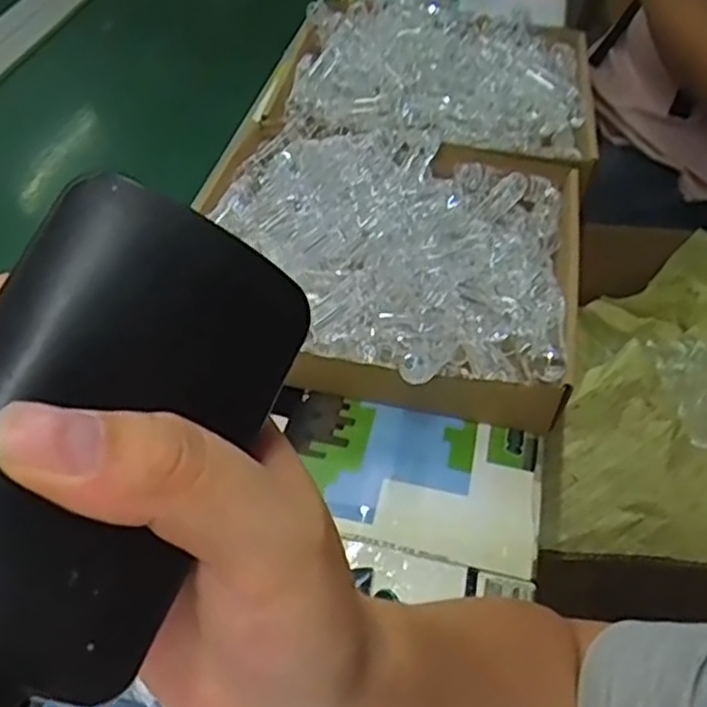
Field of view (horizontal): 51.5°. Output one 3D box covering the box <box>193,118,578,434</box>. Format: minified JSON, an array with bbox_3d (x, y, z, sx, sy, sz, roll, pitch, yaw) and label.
[{"bbox_3d":[0.031,-0.088,0.592,0.300,0.083,0.291,6,48,4],"label":"box"}]

